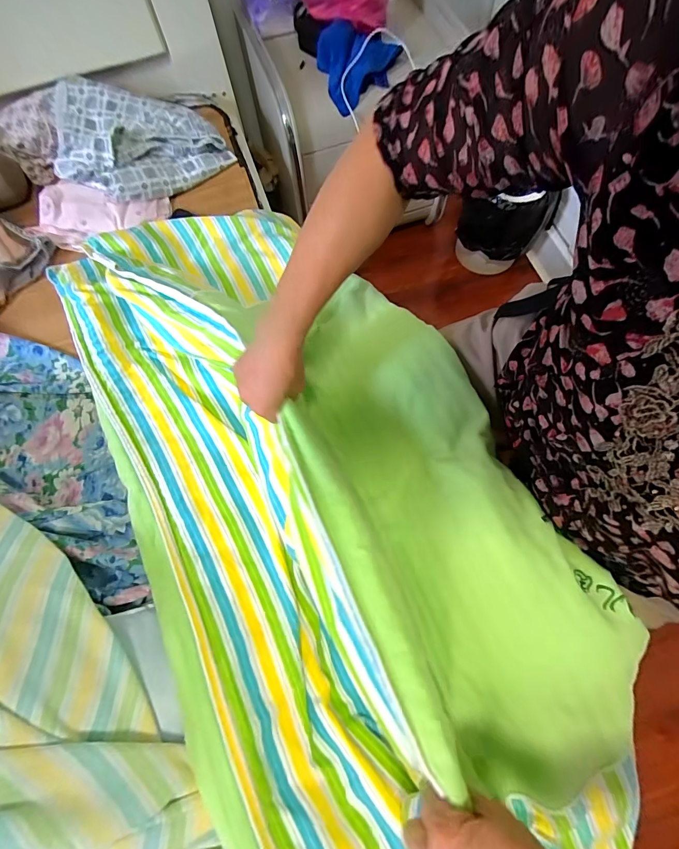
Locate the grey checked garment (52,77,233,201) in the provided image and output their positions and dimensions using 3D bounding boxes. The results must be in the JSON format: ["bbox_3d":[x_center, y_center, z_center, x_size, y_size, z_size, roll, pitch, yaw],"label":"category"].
[{"bbox_3d":[-0.421,-0.605,0.770,0.328,0.080,0.277,-25,70,-9],"label":"grey checked garment"}]

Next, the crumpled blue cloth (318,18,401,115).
[{"bbox_3d":[0.048,-0.804,0.835,0.175,0.097,0.127,-14,69,-5],"label":"crumpled blue cloth"}]

